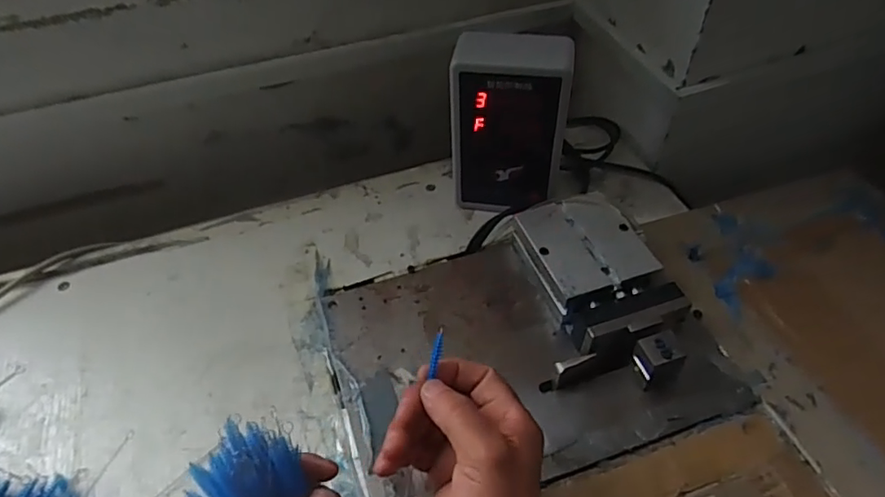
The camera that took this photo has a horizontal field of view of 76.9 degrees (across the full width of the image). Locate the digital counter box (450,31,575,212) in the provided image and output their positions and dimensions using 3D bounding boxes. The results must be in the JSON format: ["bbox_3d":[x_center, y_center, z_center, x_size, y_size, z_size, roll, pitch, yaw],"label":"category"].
[{"bbox_3d":[0.067,-0.112,0.551,0.103,0.183,0.045,10,49,13],"label":"digital counter box"}]

